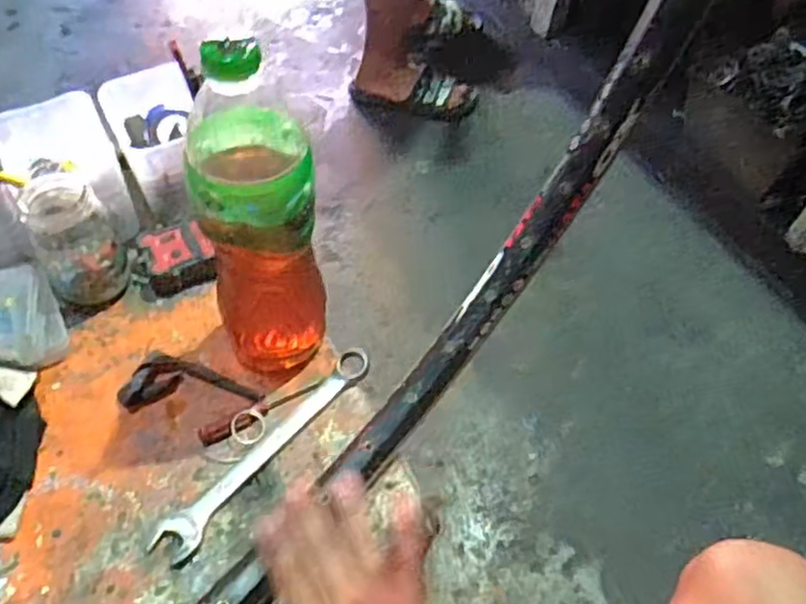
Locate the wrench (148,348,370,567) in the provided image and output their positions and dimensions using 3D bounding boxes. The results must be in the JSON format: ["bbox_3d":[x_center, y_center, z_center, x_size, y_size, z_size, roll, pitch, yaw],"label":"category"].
[{"bbox_3d":[-0.097,0.108,0.515,0.031,0.007,0.201,36,61,21],"label":"wrench"}]

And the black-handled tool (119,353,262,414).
[{"bbox_3d":[-0.166,0.072,0.533,0.097,0.010,0.052,19,54,10],"label":"black-handled tool"}]

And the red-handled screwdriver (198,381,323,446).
[{"bbox_3d":[-0.107,0.086,0.529,0.098,0.013,0.014,-19,57,-18],"label":"red-handled screwdriver"}]

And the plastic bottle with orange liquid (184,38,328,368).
[{"bbox_3d":[-0.096,-0.041,0.484,0.080,0.225,0.081,-6,54,-8],"label":"plastic bottle with orange liquid"}]

